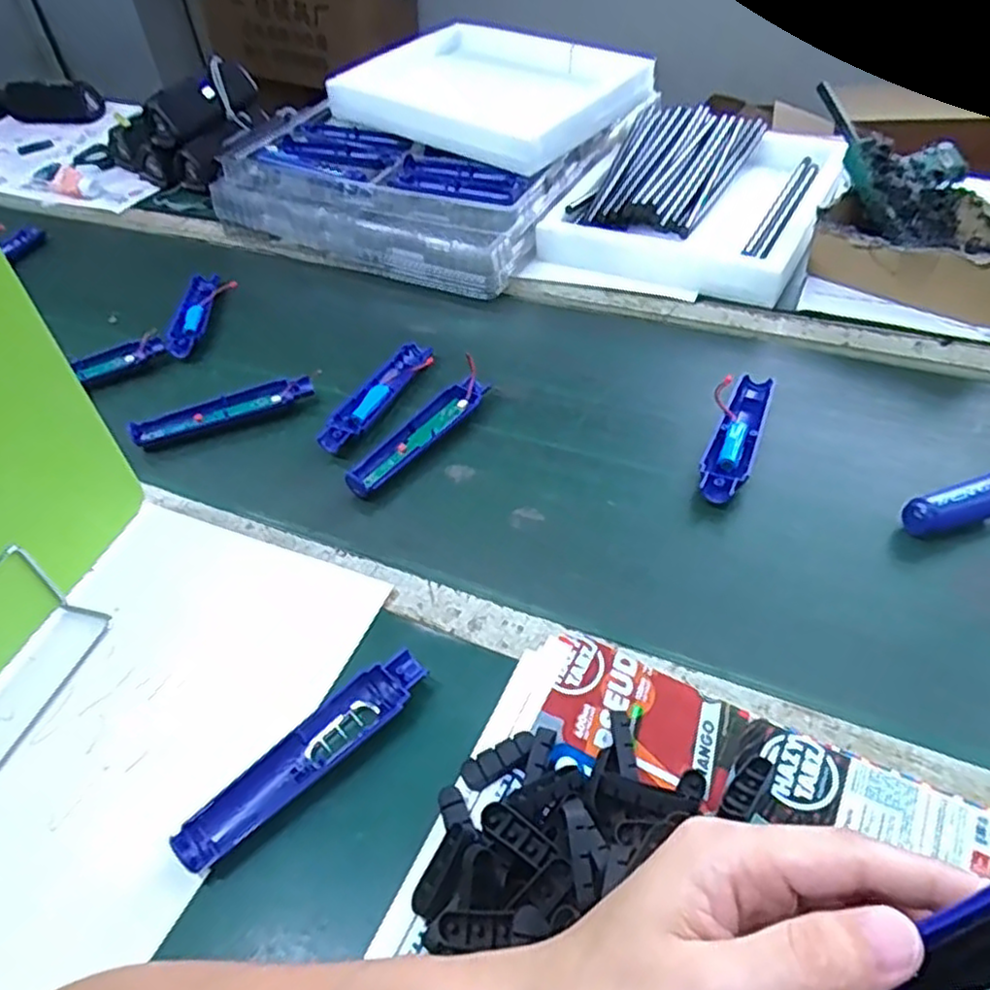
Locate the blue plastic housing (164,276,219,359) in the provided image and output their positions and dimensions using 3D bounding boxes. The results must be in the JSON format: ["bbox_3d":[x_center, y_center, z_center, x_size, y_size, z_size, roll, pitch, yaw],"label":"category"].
[{"bbox_3d":[-0.352,-0.214,0.836,0.031,0.023,0.168,-5,46,1],"label":"blue plastic housing"}]

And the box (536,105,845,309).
[{"bbox_3d":[0.262,-0.383,0.907,0.297,0.057,0.395,19,51,22],"label":"box"}]

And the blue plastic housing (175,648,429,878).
[{"bbox_3d":[-0.116,0.161,0.446,0.172,0.019,0.038,-34,52,-25],"label":"blue plastic housing"}]

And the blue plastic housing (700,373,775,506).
[{"bbox_3d":[0.216,-0.052,0.627,0.038,0.018,0.163,19,51,22],"label":"blue plastic housing"}]

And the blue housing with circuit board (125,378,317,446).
[{"bbox_3d":[-0.267,-0.083,0.707,0.172,0.025,0.029,-17,47,-10],"label":"blue housing with circuit board"}]

